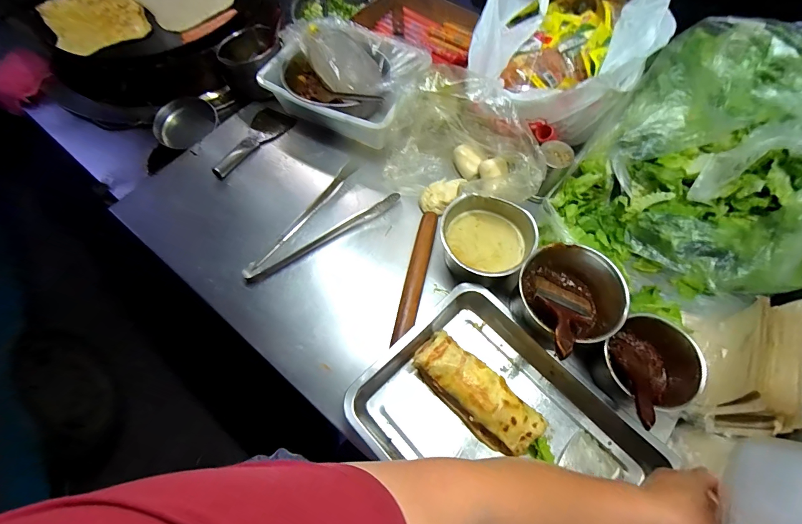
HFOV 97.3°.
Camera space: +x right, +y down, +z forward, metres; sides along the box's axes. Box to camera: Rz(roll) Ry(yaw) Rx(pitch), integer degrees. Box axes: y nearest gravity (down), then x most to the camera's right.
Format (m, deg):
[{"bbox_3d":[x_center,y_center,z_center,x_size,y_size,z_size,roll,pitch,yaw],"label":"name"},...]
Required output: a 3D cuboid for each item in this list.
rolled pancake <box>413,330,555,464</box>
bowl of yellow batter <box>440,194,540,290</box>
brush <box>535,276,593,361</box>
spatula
[{"bbox_3d":[0.118,0.201,0.516,0.221,0.053,0.076,41,71,18],"label":"rolled pancake"},{"bbox_3d":[0.144,-0.029,0.609,0.151,0.095,0.141,0,64,0],"label":"bowl of yellow batter"},{"bbox_3d":[0.234,0.081,0.510,0.093,0.015,0.191,29,27,14],"label":"brush"},{"bbox_3d":[-0.327,-0.269,0.757,0.081,0.026,0.222,35,69,16],"label":"spatula"}]

